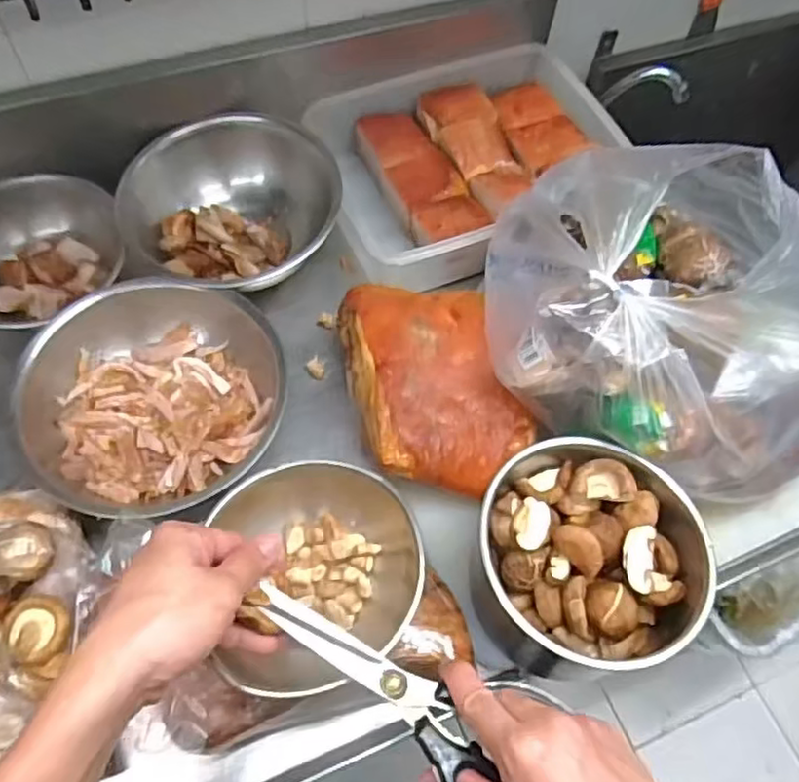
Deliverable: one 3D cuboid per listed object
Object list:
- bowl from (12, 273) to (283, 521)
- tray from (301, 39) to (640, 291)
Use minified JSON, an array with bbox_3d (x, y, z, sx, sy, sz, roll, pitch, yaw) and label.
[{"bbox_3d":[-0.238,0.001,0.655,0.236,0.080,0.222,1,63,-3],"label":"bowl"},{"bbox_3d":[0.087,-0.277,0.808,0.337,0.068,0.279,-18,65,-12],"label":"tray"}]

